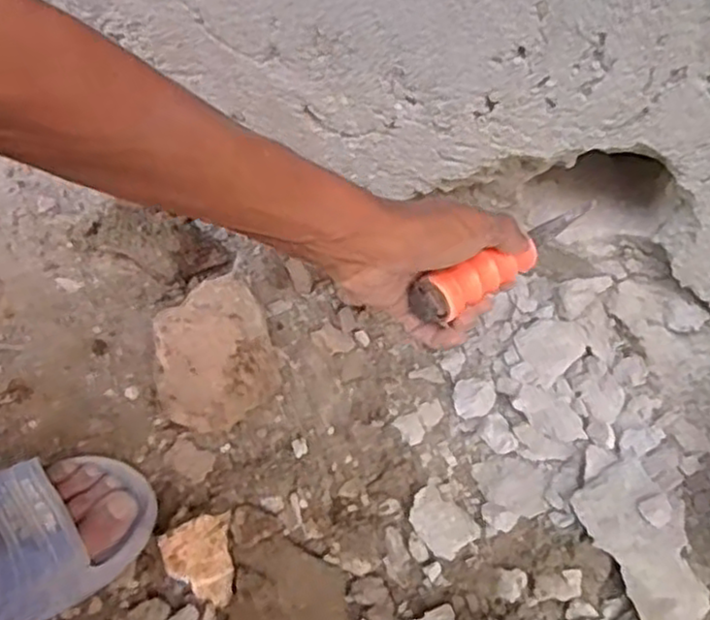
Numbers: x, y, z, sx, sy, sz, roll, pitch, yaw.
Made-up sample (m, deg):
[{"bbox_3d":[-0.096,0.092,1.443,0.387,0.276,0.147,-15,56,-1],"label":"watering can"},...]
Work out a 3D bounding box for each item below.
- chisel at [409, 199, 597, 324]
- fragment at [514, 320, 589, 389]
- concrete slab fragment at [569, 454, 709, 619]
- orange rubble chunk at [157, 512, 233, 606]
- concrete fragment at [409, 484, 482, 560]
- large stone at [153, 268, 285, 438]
[{"bbox_3d":[0.109,-0.037,0.493,0.166,0.022,0.026,-28,68,-30],"label":"chisel"},{"bbox_3d":[0.170,0.032,0.626,0.064,0.018,0.053,-41,72,-17],"label":"fragment"},{"bbox_3d":[0.227,0.199,0.513,0.071,0.041,0.177,-22,64,-11],"label":"concrete slab fragment"},{"bbox_3d":[-0.115,0.191,0.535,0.050,0.029,0.061,-20,67,-9],"label":"orange rubble chunk"},{"bbox_3d":[0.066,0.162,0.543,0.040,0.008,0.053,-37,87,-12],"label":"concrete fragment"},{"bbox_3d":[-0.116,0.039,0.586,0.097,0.048,0.123,-21,65,-9],"label":"large stone"}]

